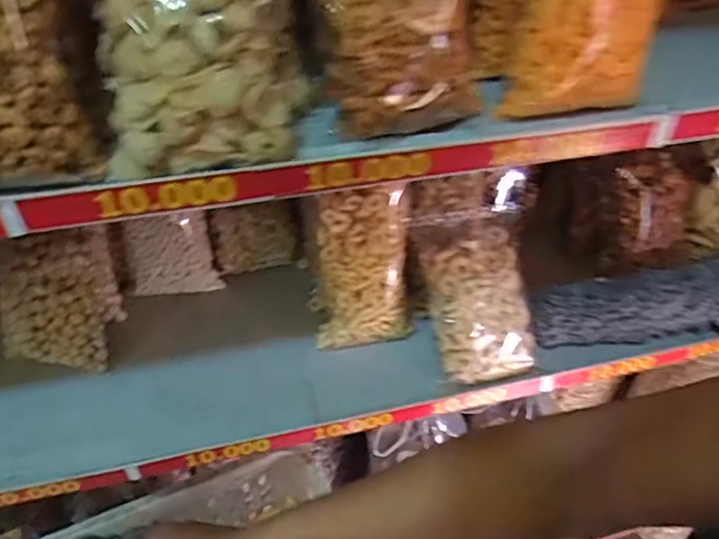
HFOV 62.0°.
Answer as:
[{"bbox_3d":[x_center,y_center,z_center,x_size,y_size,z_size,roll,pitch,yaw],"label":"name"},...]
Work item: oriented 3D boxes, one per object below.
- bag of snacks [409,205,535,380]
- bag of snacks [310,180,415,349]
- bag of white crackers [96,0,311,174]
[{"bbox_3d":[0.139,0.031,0.707,0.124,0.041,0.193,-10,88,-10],"label":"bag of snacks"},{"bbox_3d":[0.002,0.001,0.699,0.114,0.203,0.067,0,45,-2],"label":"bag of snacks"},{"bbox_3d":[-0.101,-0.157,0.398,0.139,0.178,0.088,-8,24,-16],"label":"bag of white crackers"}]

